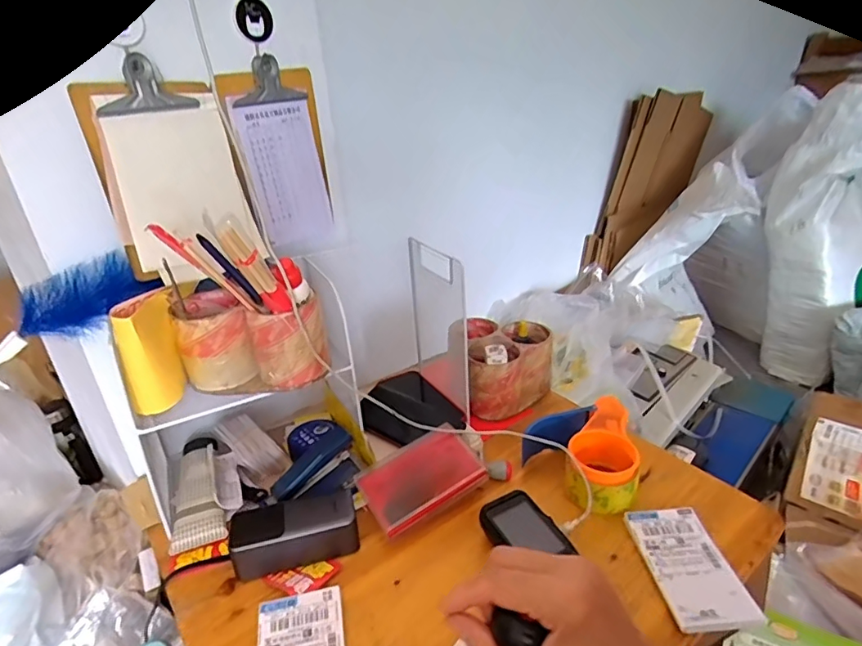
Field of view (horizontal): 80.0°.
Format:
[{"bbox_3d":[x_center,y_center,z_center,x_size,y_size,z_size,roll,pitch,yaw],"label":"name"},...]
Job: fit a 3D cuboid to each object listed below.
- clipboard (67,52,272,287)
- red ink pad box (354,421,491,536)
[{"bbox_3d":[-0.286,-0.172,0.593,0.034,0.224,0.168,-2,19,47],"label":"clipboard"},{"bbox_3d":[-0.011,0.182,0.612,0.136,0.015,0.099,-30,46,-17],"label":"red ink pad box"}]

